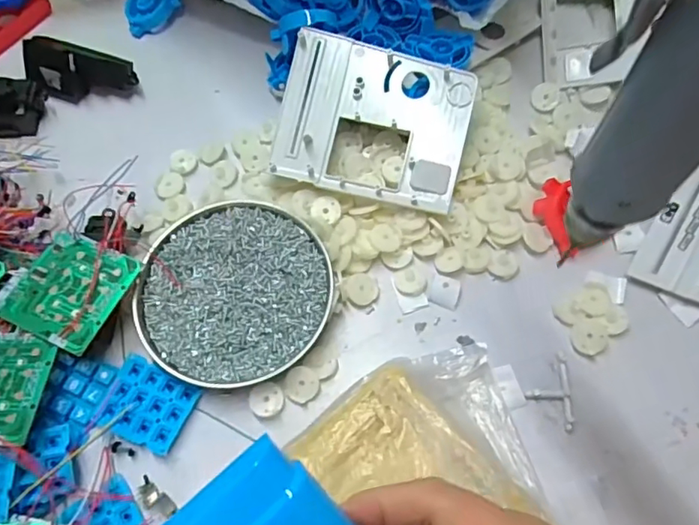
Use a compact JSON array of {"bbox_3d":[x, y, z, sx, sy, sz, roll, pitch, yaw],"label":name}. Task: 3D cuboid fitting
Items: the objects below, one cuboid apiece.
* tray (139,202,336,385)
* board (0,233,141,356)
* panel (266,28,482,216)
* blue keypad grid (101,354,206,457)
[{"bbox_3d":[-0.081,0.019,0.396,0.131,0.014,0.132,-1,67,3],"label":"tray"},{"bbox_3d":[-0.190,0.017,0.374,0.071,0.006,0.072,22,65,9],"label":"board"},{"bbox_3d":[0.019,-0.107,0.421,0.142,0.008,0.116,14,86,7],"label":"panel"},{"bbox_3d":[-0.136,0.095,0.373,0.058,0.008,0.047,23,70,12],"label":"blue keypad grid"}]

